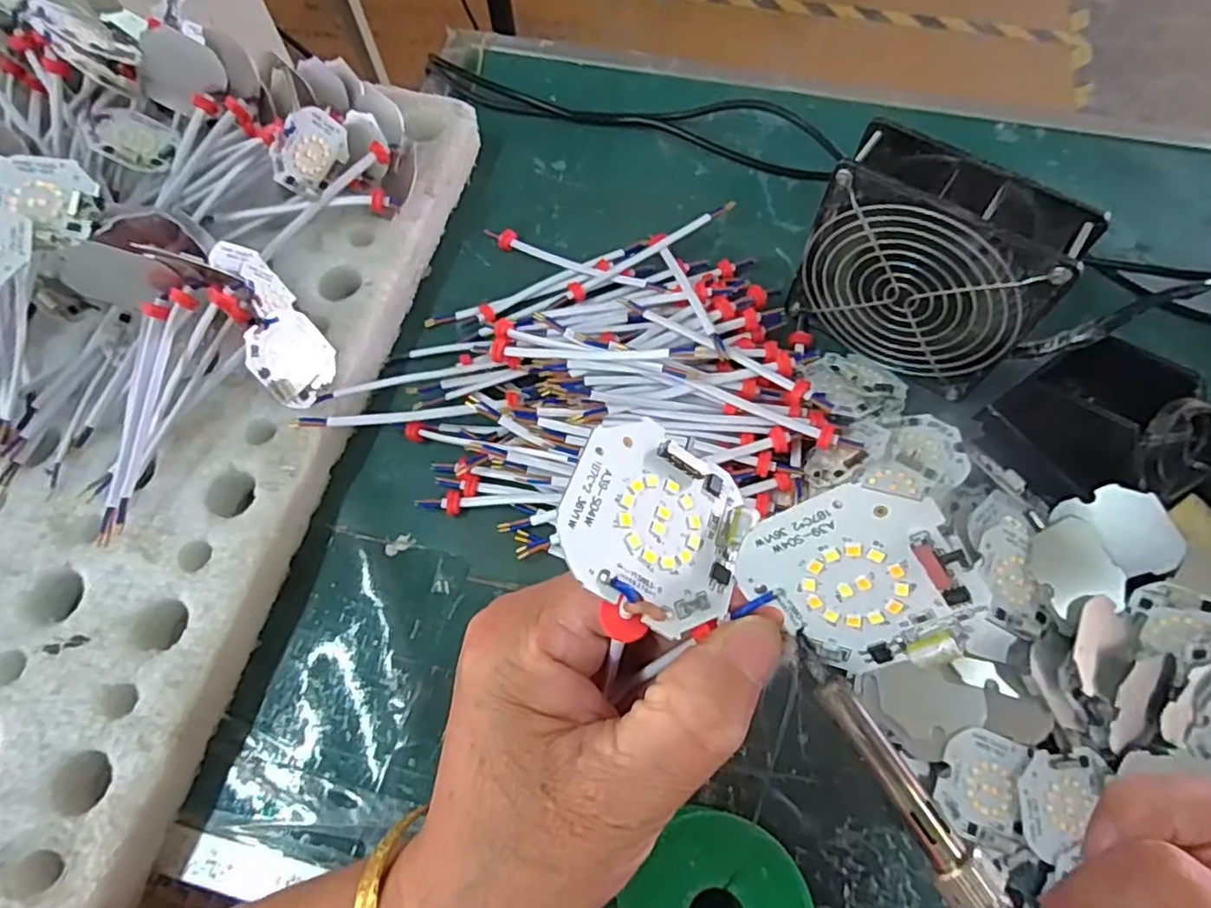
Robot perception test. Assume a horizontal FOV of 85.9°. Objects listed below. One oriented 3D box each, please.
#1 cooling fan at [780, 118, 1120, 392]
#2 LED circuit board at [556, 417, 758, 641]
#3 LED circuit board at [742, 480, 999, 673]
[{"bbox_3d":[0.170,-0.097,0.354,0.117,0.120,0.048,34,72,15],"label":"cooling fan"},{"bbox_3d":[0.013,0.016,0.150,0.046,0.004,0.044,36,55,-13],"label":"LED circuit board"},{"bbox_3d":[0.056,0.029,0.145,0.044,0.006,0.044,-35,101,28],"label":"LED circuit board"}]

